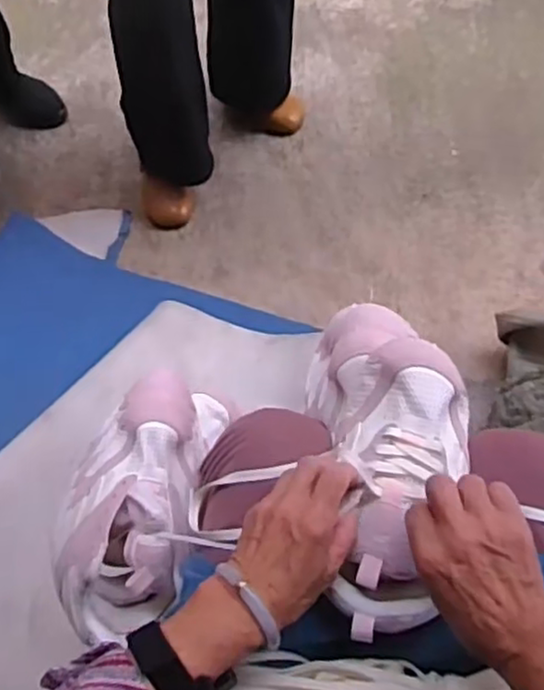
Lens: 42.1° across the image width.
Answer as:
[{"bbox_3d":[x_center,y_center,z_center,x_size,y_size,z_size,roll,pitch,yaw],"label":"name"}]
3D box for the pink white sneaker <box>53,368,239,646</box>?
[{"bbox_3d":[-0.120,0.144,0.670,0.106,0.132,0.267,4,63,7],"label":"pink white sneaker"}]

